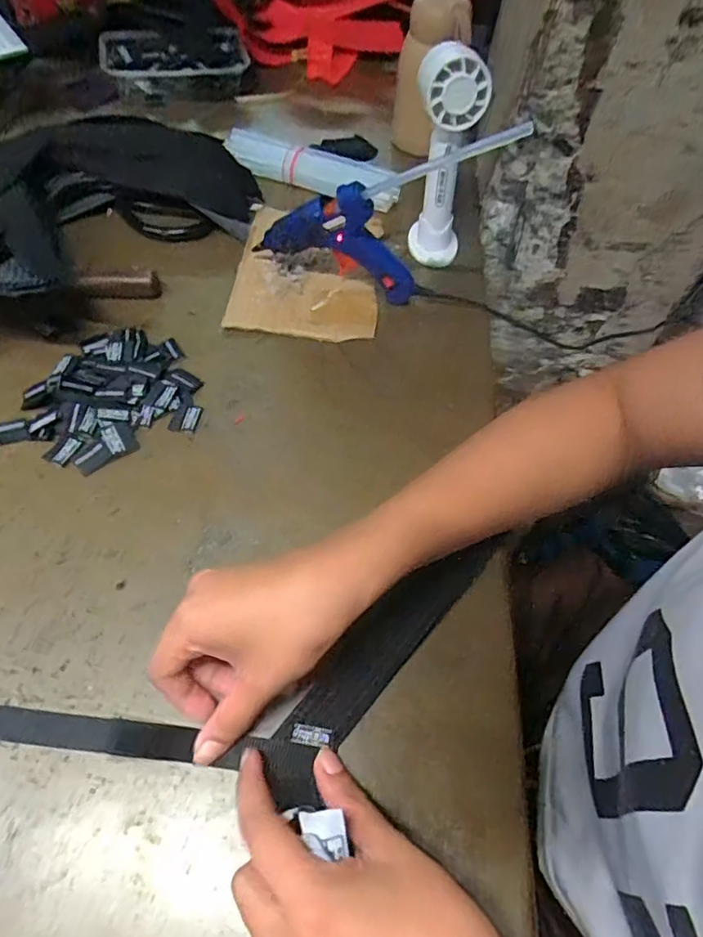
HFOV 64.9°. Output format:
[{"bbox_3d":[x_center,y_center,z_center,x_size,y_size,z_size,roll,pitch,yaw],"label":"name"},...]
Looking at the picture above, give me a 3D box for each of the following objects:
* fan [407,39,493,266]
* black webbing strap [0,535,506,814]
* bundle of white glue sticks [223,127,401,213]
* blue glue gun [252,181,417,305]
[{"bbox_3d":[0.078,-0.264,0.480,0.057,0.158,0.066,8,57,1],"label":"fan"},{"bbox_3d":[-0.090,0.159,0.279,0.334,0.015,0.304,7,57,1],"label":"black webbing strap"},{"bbox_3d":[-0.040,-0.310,0.571,0.191,0.035,0.031,21,58,9],"label":"bundle of white glue sticks"},{"bbox_3d":[-0.011,-0.190,0.456,0.134,0.088,0.024,11,57,3],"label":"blue glue gun"}]

